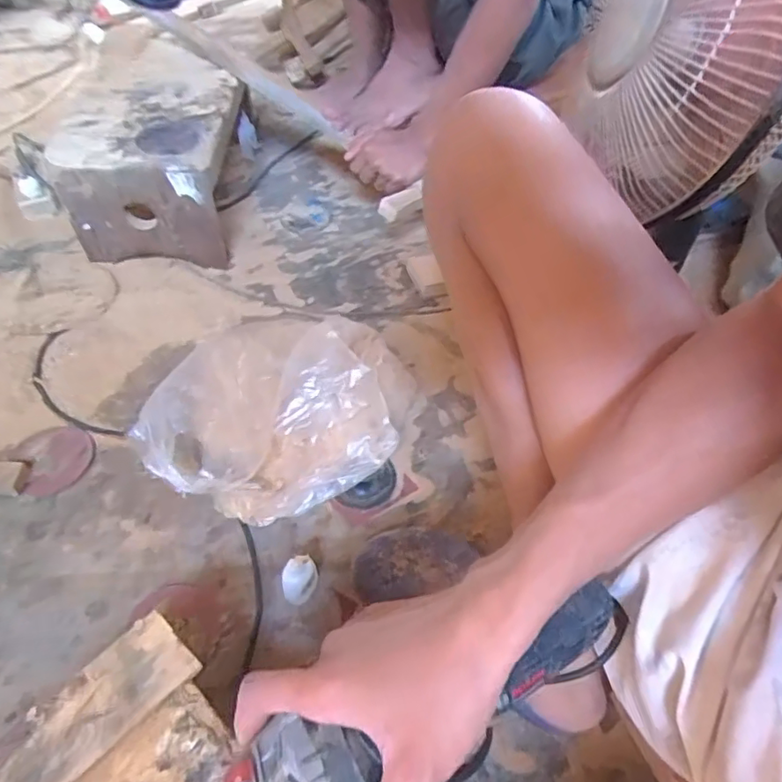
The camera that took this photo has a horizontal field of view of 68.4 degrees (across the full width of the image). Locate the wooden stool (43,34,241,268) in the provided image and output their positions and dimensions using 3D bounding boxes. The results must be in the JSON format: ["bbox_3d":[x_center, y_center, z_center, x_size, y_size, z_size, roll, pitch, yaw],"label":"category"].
[{"bbox_3d":[-0.372,-0.399,0.964,0.225,0.195,0.350,2,51,-3],"label":"wooden stool"}]

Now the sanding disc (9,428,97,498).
[{"bbox_3d":[-0.421,0.082,0.722,0.087,0.013,0.091,-28,58,-24],"label":"sanding disc"}]

